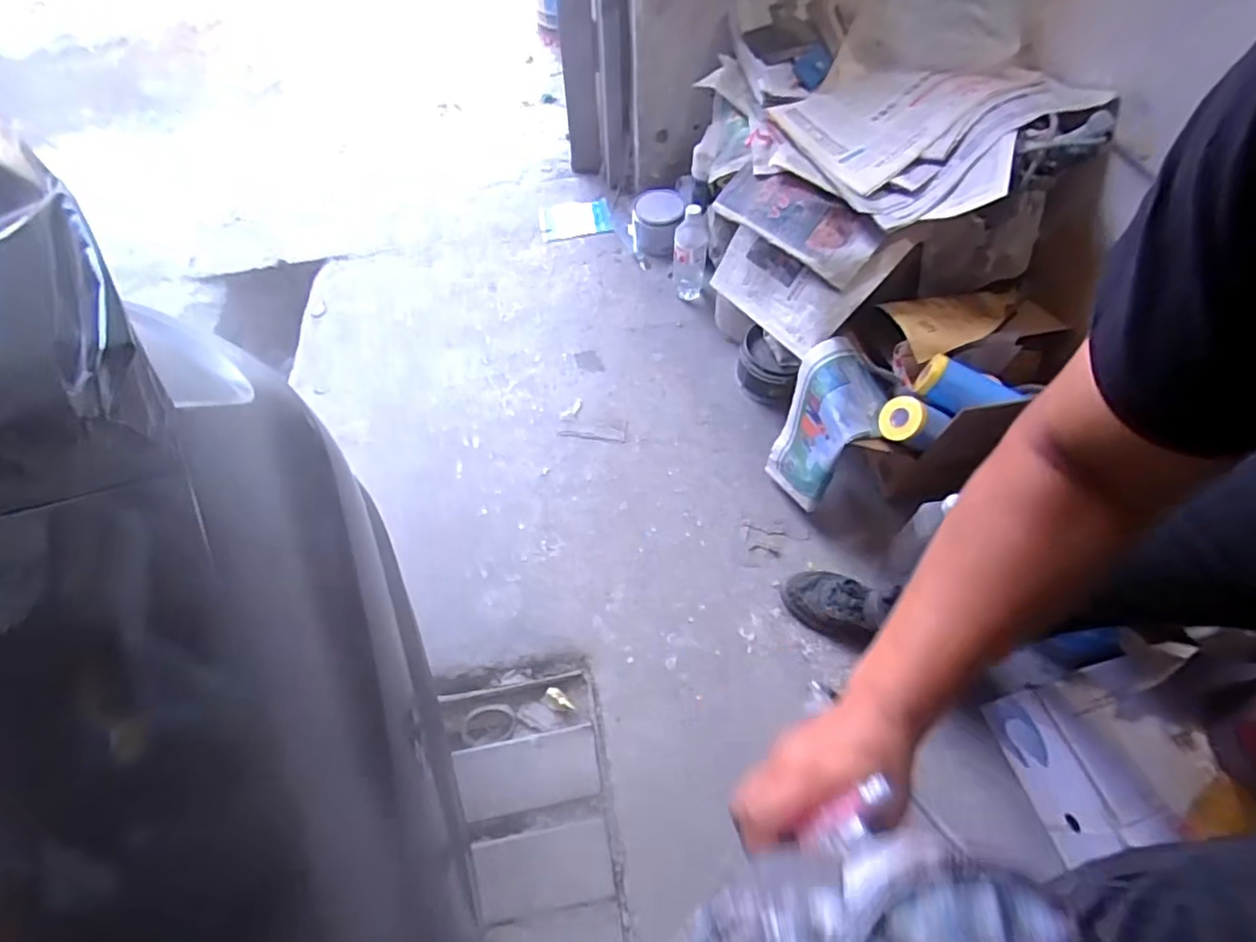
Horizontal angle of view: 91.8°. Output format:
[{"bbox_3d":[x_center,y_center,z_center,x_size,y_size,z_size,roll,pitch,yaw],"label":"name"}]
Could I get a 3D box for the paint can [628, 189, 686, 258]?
[{"bbox_3d":[0.069,-0.589,1.446,0.126,0.111,0.116,-6,60,-2],"label":"paint can"}]

